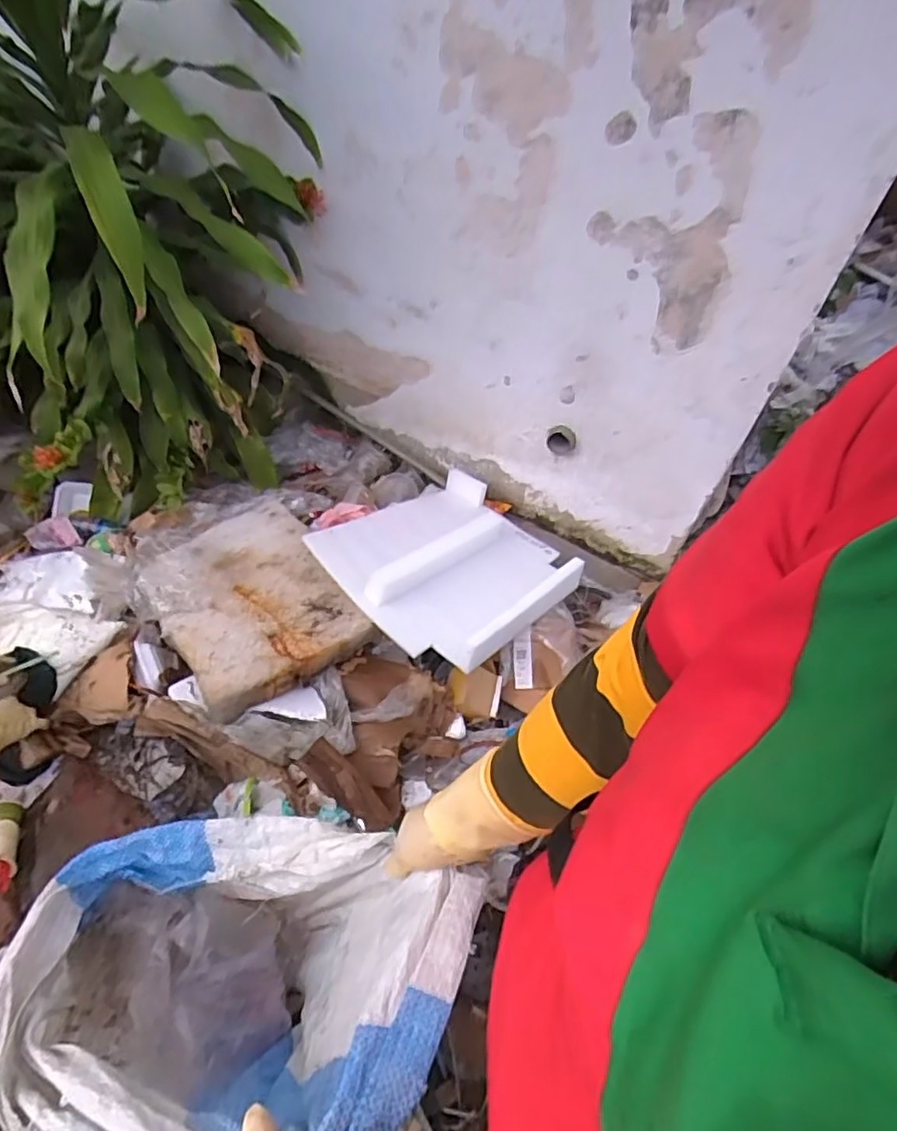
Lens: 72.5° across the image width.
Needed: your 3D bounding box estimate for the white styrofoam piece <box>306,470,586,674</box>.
[{"bbox_3d":[0.019,-0.029,1.503,0.515,0.126,0.577,41,43,20],"label":"white styrofoam piece"}]

